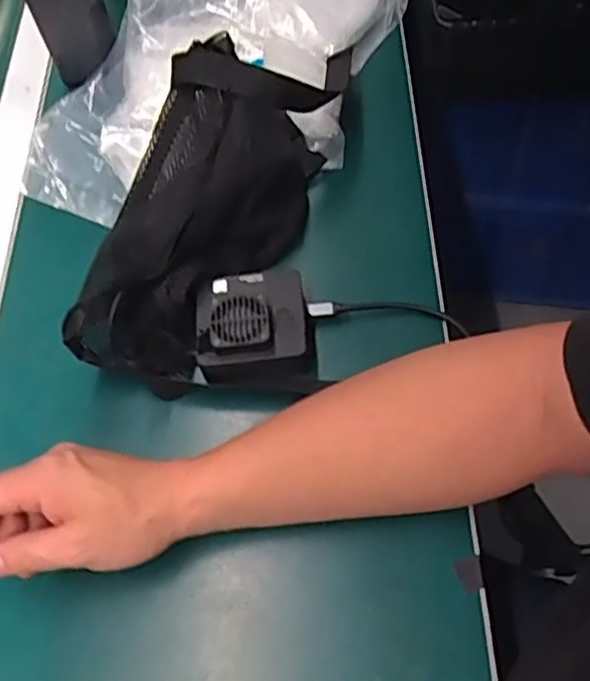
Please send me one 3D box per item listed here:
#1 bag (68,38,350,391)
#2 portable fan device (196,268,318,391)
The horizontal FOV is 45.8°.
[{"bbox_3d":[-0.060,-0.116,0.524,0.116,0.097,0.311,20,65,15],"label":"bag"},{"bbox_3d":[-0.027,-0.009,0.497,0.081,0.043,0.076,0,61,4],"label":"portable fan device"}]

